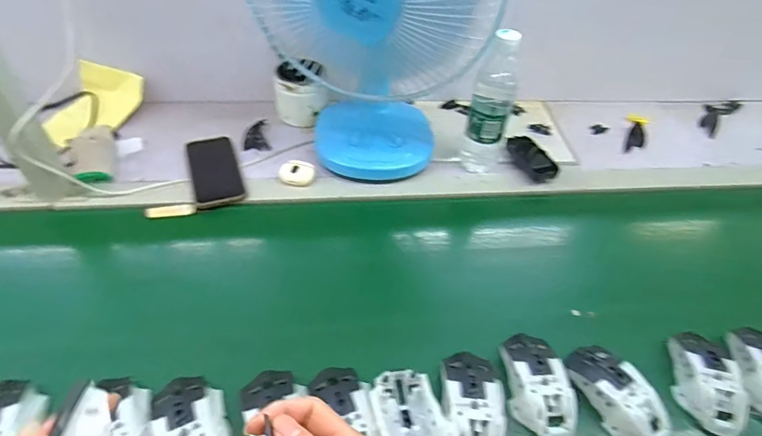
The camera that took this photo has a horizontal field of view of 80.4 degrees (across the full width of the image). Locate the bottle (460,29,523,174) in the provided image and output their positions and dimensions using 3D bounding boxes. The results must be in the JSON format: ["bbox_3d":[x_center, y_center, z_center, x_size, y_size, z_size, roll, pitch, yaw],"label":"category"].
[{"bbox_3d":[0.170,-0.174,0.695,0.061,0.220,0.054,15,45,11],"label":"bottle"}]

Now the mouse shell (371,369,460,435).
[{"bbox_3d":[0.032,0.203,0.447,0.066,0.034,0.110,-11,46,-15],"label":"mouse shell"}]

